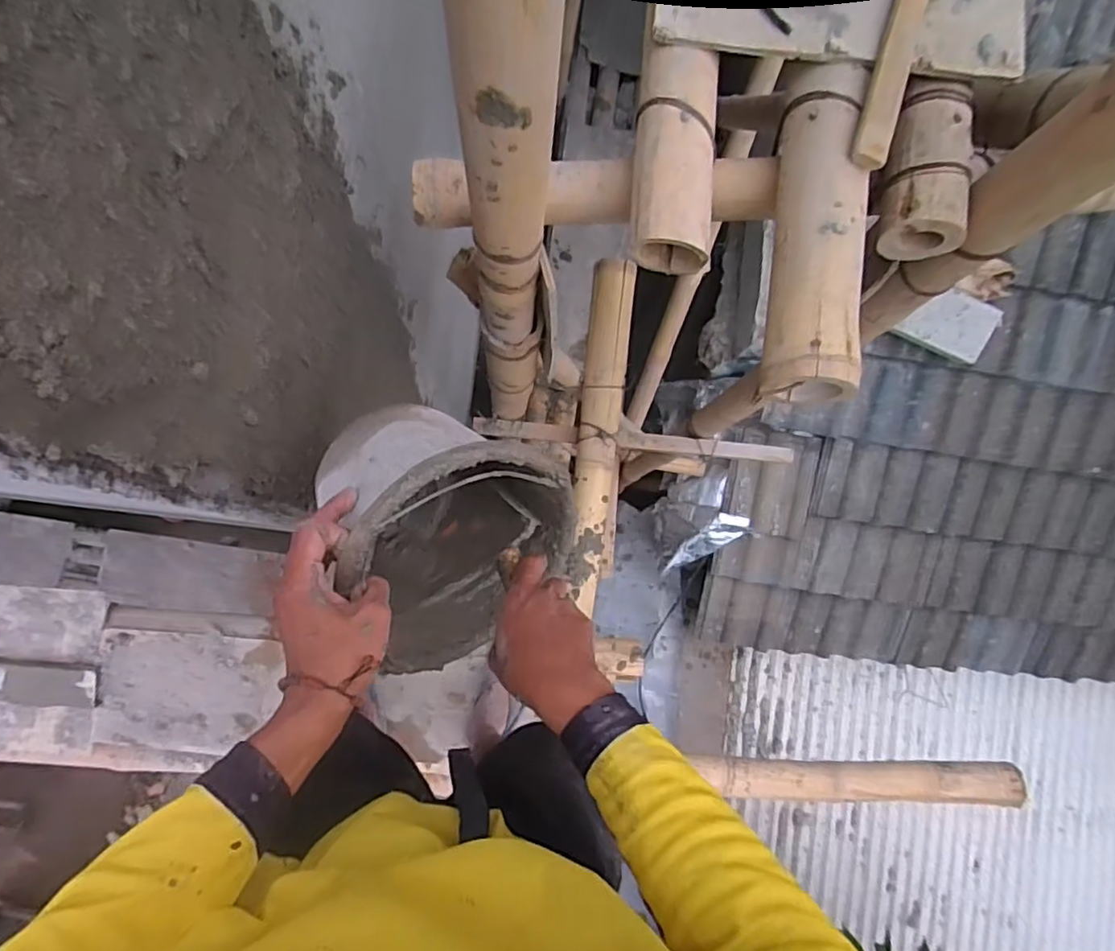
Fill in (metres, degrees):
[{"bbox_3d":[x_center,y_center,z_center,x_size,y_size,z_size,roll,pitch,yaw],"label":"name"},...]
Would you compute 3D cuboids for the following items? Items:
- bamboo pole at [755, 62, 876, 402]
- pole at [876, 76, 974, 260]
[{"bbox_3d":[0.238,-0.227,0.570,0.080,0.063,0.314,7,81,-5],"label":"bamboo pole"},{"bbox_3d":[0.350,-0.291,0.586,0.069,0.066,0.145,7,81,-5],"label":"pole"}]

